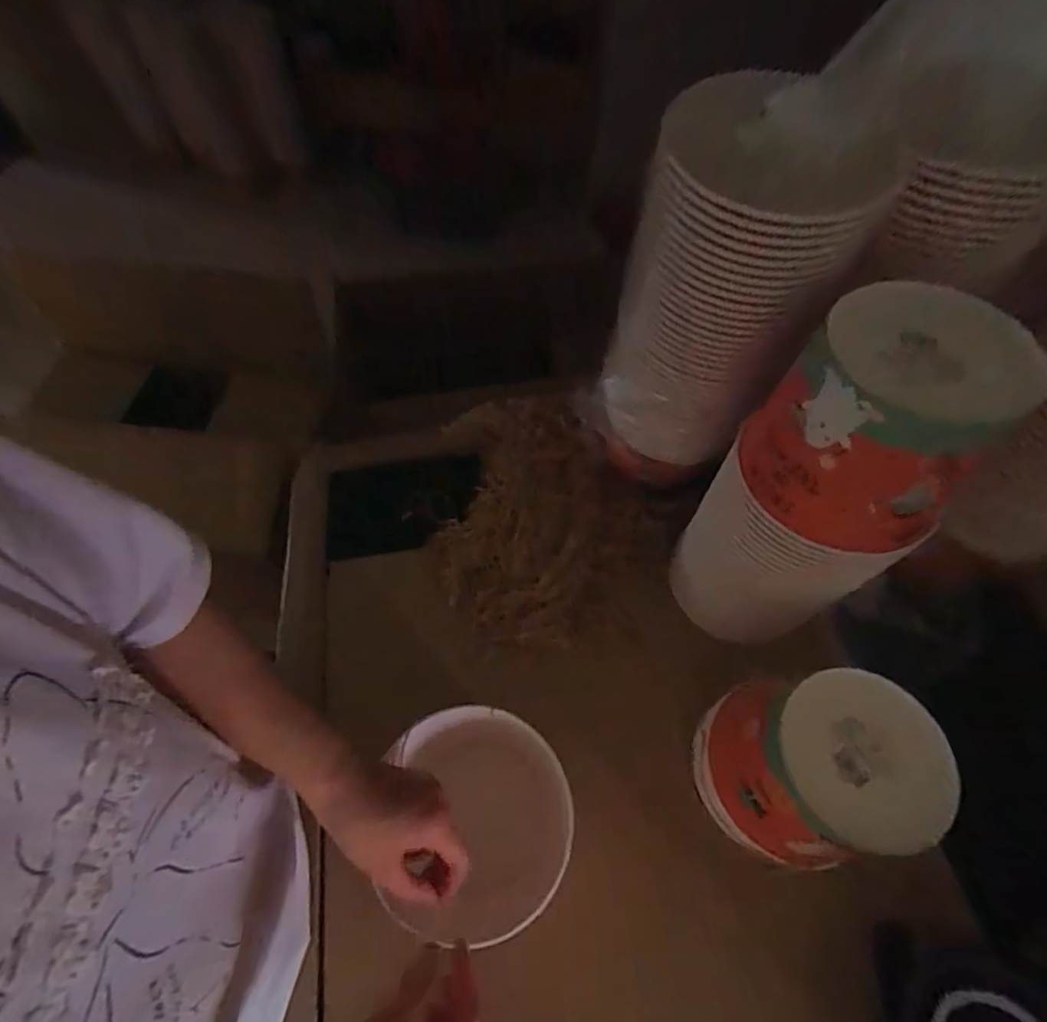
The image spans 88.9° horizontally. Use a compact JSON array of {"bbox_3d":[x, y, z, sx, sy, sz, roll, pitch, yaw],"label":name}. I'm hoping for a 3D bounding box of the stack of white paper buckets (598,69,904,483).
[{"bbox_3d":[0.167,-0.178,0.462,0.162,0.311,0.137,22,63,12],"label":"stack of white paper buckets"}]

